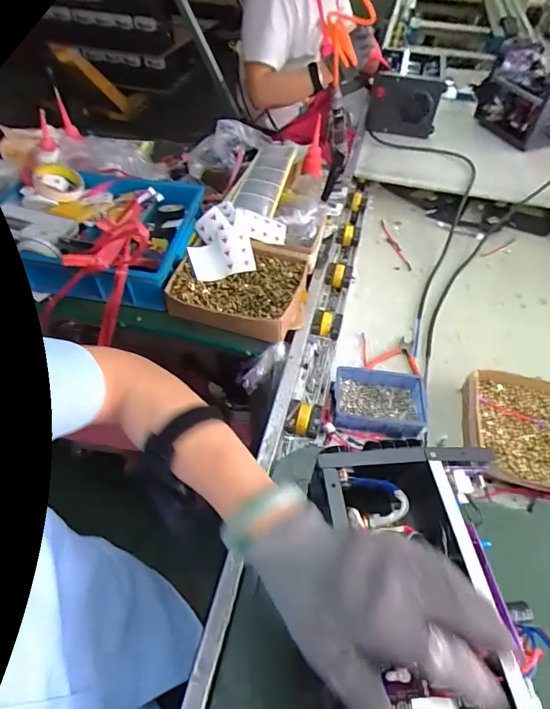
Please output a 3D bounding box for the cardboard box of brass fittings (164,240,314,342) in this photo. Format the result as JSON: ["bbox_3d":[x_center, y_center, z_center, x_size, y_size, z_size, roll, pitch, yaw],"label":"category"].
[{"bbox_3d":[-0.058,-0.116,0.750,0.227,0.058,0.193,7,51,4],"label":"cardboard box of brass fittings"}]

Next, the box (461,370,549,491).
[{"bbox_3d":[0.422,0.126,0.691,0.217,0.044,0.205,9,51,5],"label":"box"}]

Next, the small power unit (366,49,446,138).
[{"bbox_3d":[0.396,-0.791,1.293,0.207,0.164,0.254,8,51,5],"label":"small power unit"}]

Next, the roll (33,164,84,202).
[{"bbox_3d":[-0.435,-0.342,0.856,0.089,0.025,0.088,17,59,-13],"label":"roll"}]

